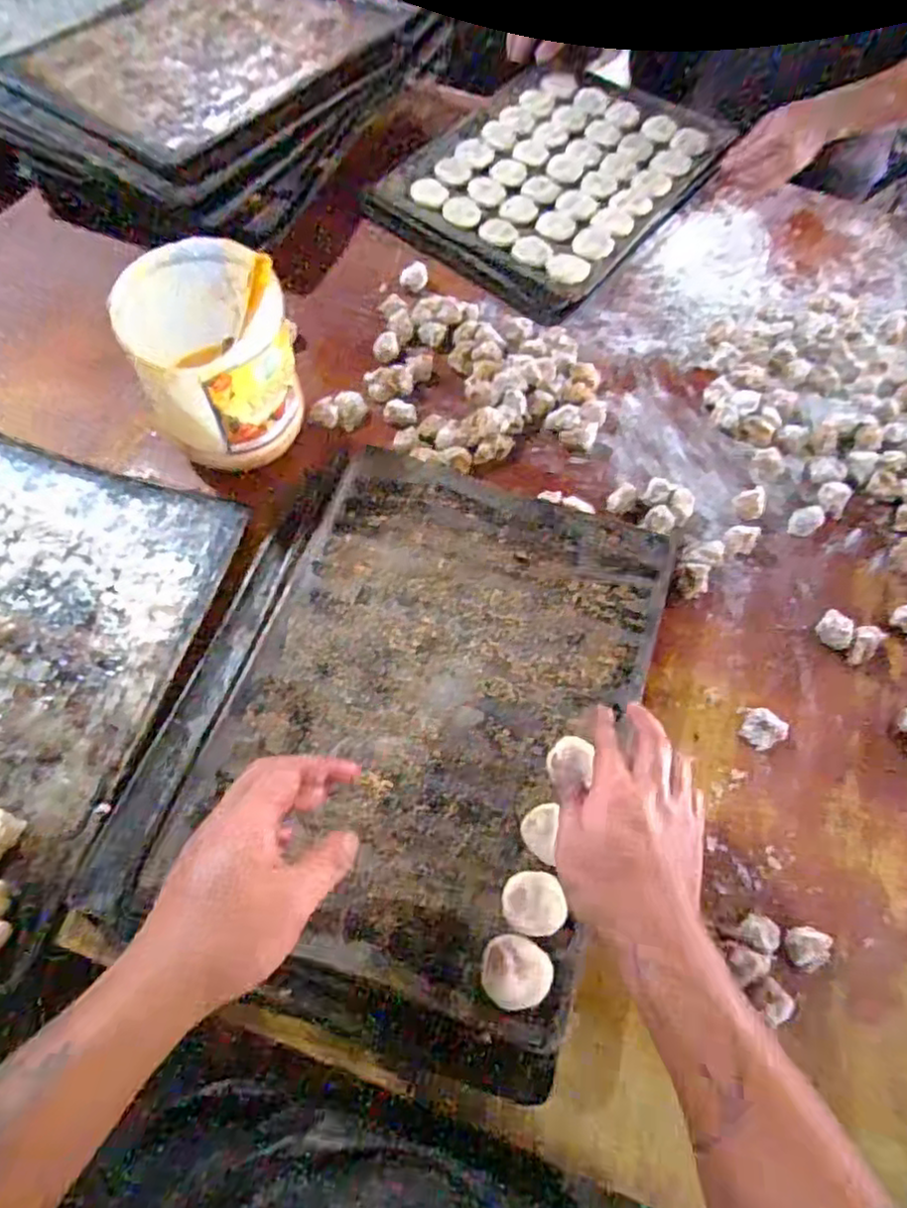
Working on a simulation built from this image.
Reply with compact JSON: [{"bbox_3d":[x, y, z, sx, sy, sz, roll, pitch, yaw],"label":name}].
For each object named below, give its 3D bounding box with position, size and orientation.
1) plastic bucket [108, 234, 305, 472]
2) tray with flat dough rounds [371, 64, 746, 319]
[{"bbox_3d":[-0.229,-0.232,0.659,0.127,0.180,0.135,0,65,0],"label":"plastic bucket"},{"bbox_3d":[0.144,-0.613,0.957,0.340,0.031,0.497,35,67,13],"label":"tray with flat dough rounds"}]

